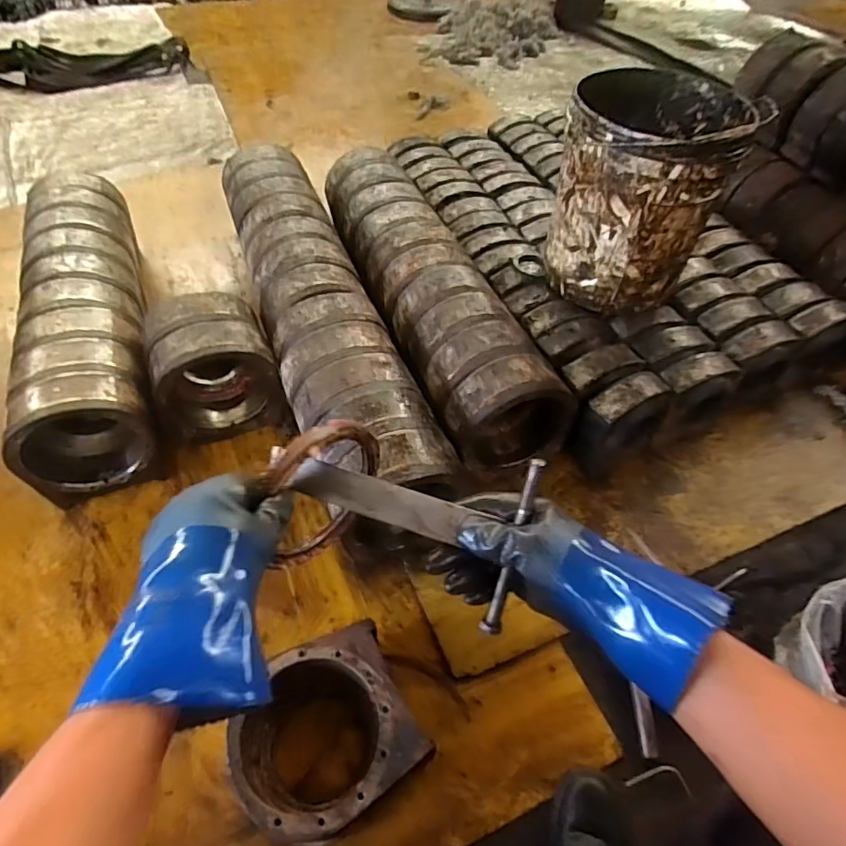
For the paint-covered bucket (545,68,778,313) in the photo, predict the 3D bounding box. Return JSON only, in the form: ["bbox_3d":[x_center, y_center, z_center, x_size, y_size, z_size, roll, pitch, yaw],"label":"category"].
[{"bbox_3d":[0.413,-0.446,1.072,0.292,0.372,0.298,1,50,-1],"label":"paint-covered bucket"}]

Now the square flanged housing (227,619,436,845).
[{"bbox_3d":[-0.138,0.440,0.782,0.242,0.115,0.224,-27,58,-21],"label":"square flanged housing"}]

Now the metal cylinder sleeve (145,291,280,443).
[{"bbox_3d":[-0.428,-0.113,1.130,0.227,0.232,0.192,-17,55,-15],"label":"metal cylinder sleeve"}]

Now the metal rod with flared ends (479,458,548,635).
[{"bbox_3d":[0.072,0.102,0.443,0.016,0.159,0.010,15,16,9],"label":"metal rod with flared ends"}]

